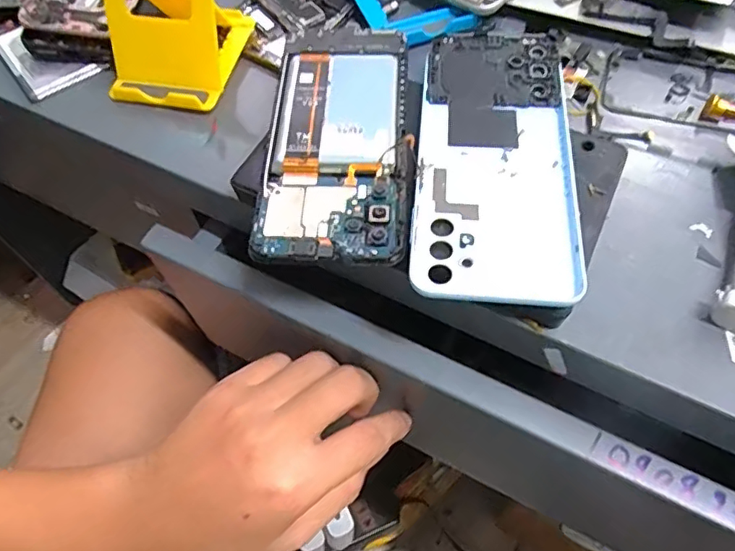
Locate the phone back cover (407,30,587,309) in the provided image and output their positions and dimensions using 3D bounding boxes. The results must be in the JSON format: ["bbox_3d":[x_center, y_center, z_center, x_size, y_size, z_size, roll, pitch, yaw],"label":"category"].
[{"bbox_3d":[0.065,-0.061,0.282,0.077,0.009,0.170,5,61,6],"label":"phone back cover"}]

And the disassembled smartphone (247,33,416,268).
[{"bbox_3d":[-0.014,-0.073,0.289,0.073,0.008,0.147,3,58,2],"label":"disassembled smartphone"}]

